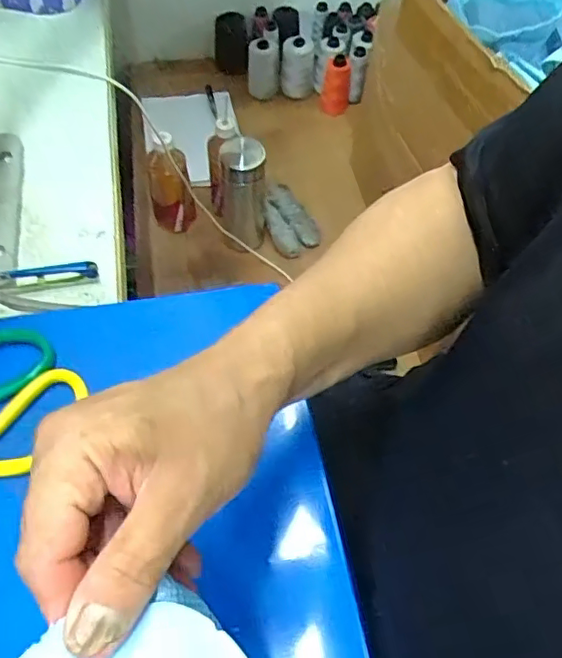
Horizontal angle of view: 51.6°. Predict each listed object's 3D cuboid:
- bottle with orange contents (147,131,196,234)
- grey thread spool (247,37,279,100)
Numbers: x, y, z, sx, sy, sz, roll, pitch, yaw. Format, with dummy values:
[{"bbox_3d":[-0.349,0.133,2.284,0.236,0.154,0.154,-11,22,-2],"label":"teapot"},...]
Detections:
[{"bbox_3d":[-0.181,-0.232,0.957,0.059,0.164,0.059,23,59,11],"label":"bottle with orange contents"},{"bbox_3d":[-0.035,-0.512,1.153,0.060,0.096,0.055,1,58,-2],"label":"grey thread spool"}]

